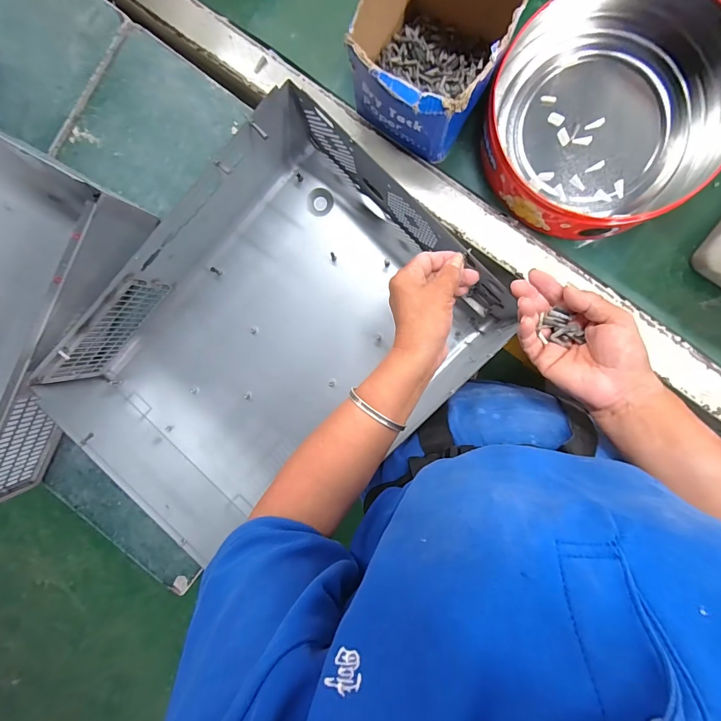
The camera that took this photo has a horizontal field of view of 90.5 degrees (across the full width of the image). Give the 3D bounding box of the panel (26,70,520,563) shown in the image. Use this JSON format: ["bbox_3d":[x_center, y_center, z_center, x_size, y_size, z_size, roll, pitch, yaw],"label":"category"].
[{"bbox_3d":[-0.115,-0.031,0.418,0.439,0.111,0.304,-41,90,6],"label":"panel"}]

